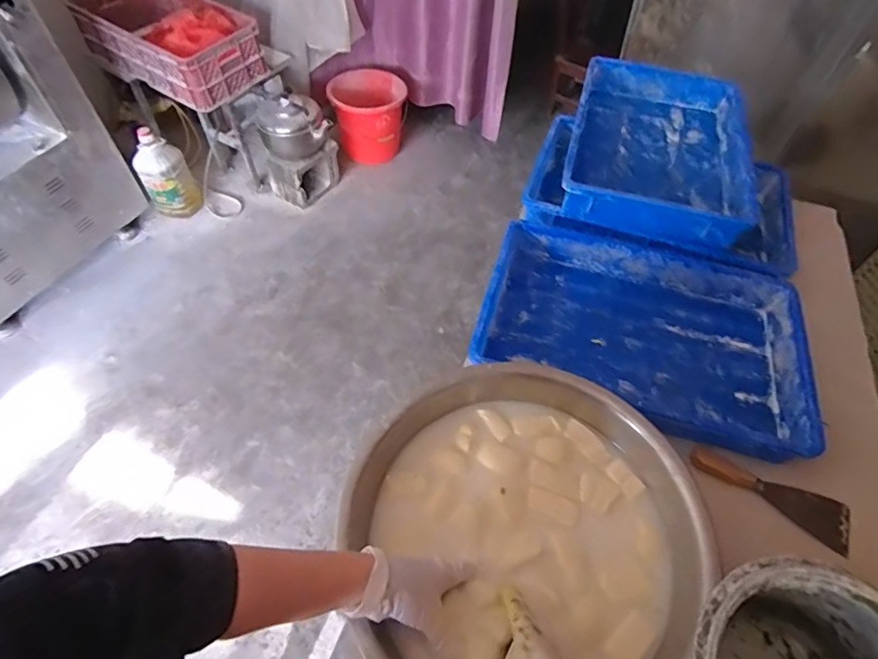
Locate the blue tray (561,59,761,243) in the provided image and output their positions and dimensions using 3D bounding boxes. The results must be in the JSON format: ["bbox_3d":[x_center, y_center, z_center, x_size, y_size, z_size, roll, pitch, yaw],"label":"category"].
[{"bbox_3d":[0.423,-0.358,0.961,0.309,0.074,0.491,15,54,8],"label":"blue tray"}]

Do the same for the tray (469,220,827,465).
[{"bbox_3d":[0.308,0.006,0.776,0.467,0.079,0.315,14,53,7],"label":"tray"}]

